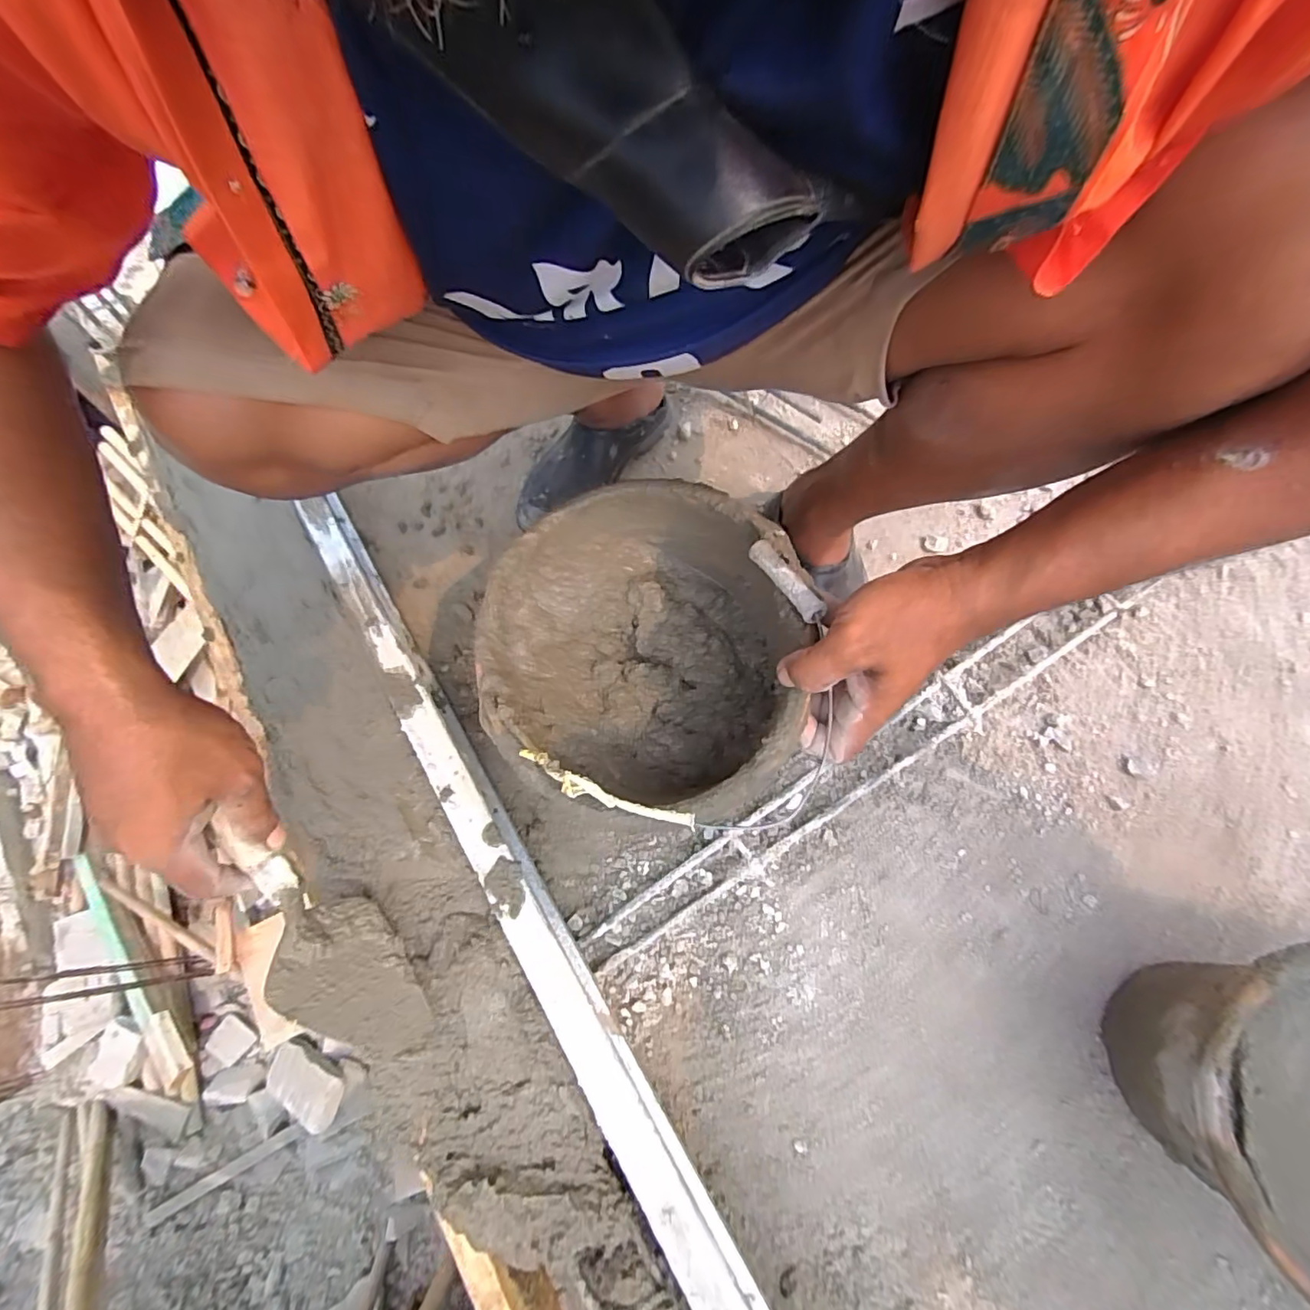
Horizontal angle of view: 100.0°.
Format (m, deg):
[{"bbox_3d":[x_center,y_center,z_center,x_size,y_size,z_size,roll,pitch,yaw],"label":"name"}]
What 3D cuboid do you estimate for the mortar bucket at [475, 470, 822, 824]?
[{"bbox_3d":[-0.003,0.004,0.481,0.267,0.175,0.267,-5,64,10],"label":"mortar bucket"}]

